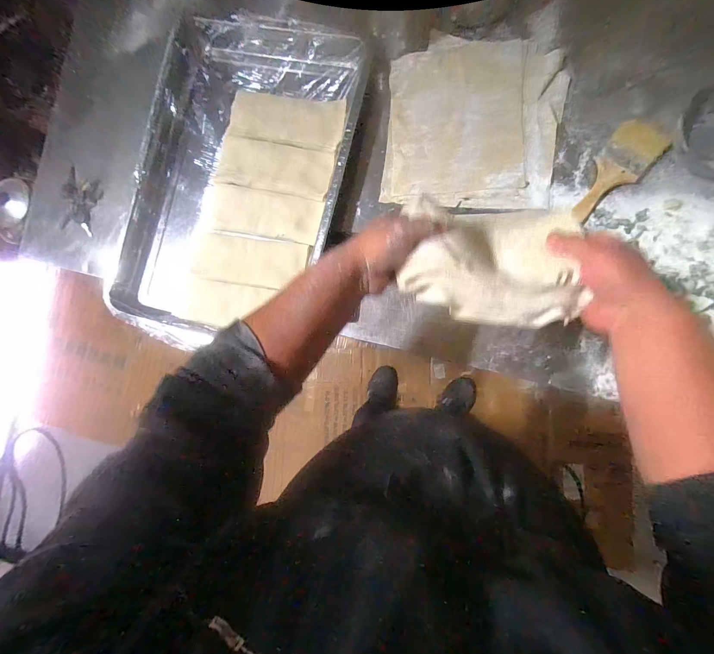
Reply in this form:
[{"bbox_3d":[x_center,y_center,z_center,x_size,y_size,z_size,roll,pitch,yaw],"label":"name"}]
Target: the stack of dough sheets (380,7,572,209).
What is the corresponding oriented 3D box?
[{"bbox_3d":[0.204,-0.376,0.593,0.290,0.018,0.320,6,88,9],"label":"stack of dough sheets"}]

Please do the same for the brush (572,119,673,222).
[{"bbox_3d":[0.417,-0.251,0.535,0.076,0.019,0.173,40,93,9],"label":"brush"}]

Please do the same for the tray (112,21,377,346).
[{"bbox_3d":[-0.234,-0.264,0.624,0.397,0.055,0.595,19,90,9],"label":"tray"}]

